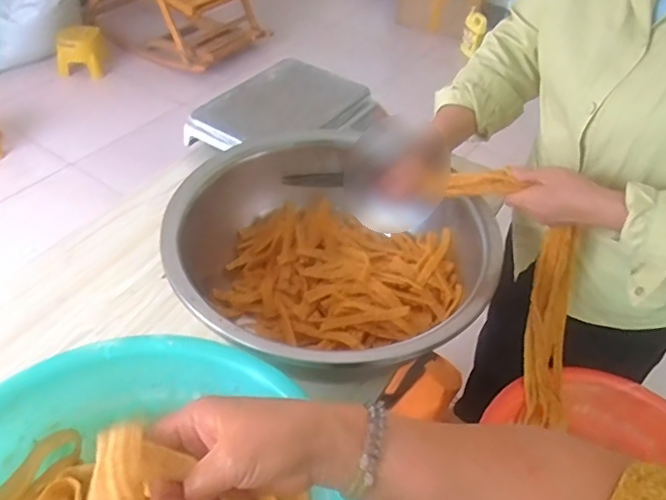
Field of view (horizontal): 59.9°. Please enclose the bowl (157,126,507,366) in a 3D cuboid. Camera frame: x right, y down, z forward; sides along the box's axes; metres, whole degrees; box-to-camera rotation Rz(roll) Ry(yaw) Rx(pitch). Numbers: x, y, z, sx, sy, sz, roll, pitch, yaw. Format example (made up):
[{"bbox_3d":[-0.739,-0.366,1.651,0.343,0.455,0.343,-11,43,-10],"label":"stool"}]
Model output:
[{"bbox_3d":[-0.013,0.027,0.849,0.430,0.168,0.410,2,45,-2],"label":"bowl"}]

